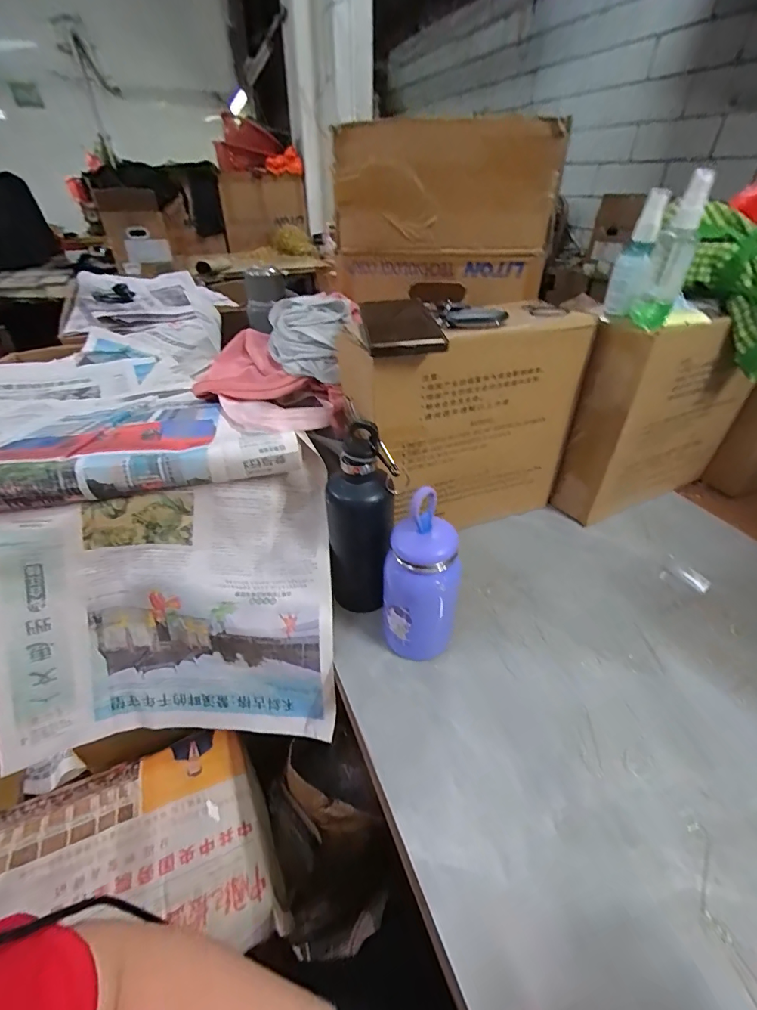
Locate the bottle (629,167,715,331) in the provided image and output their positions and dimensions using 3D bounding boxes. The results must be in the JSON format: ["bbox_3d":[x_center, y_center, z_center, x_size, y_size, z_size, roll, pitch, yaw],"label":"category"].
[{"bbox_3d":[0.308,-0.262,0.449,0.034,0.138,0.032,10,39,12],"label":"bottle"}]

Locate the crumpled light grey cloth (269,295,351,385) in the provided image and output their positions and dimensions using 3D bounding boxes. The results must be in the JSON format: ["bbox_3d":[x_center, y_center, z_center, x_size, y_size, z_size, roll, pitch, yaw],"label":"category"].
[{"bbox_3d":[-0.090,-0.221,0.566,0.110,0.083,0.086,-6,38,-7],"label":"crumpled light grey cloth"}]

